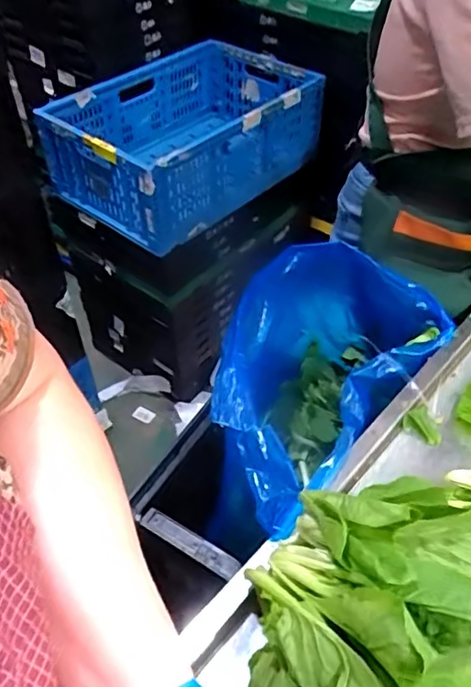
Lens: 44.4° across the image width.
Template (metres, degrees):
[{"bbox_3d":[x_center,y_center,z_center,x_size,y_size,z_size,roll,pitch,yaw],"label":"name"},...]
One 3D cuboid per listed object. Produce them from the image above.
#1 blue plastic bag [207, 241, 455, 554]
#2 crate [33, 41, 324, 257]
[{"bbox_3d":[0.066,0.071,0.762,0.265,0.256,0.382,30,53,27],"label":"blue plastic bag"},{"bbox_3d":[-0.111,-0.510,1.475,0.402,0.269,0.629,33,55,29],"label":"crate"}]

